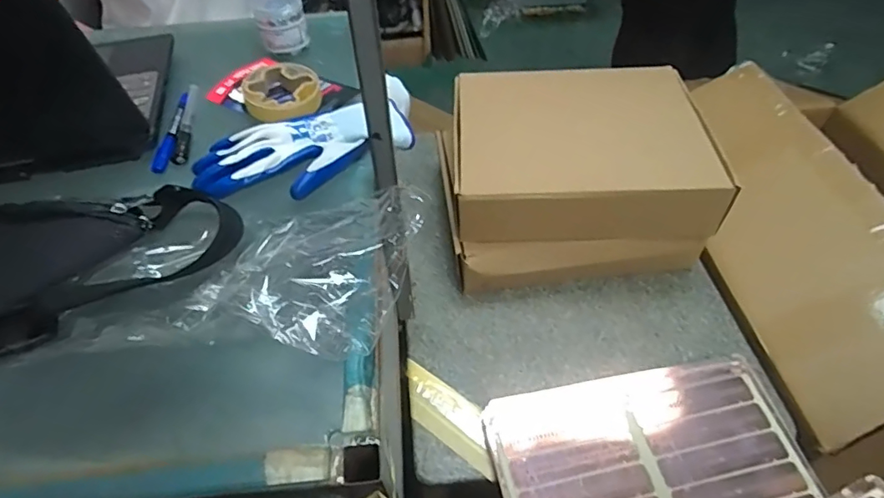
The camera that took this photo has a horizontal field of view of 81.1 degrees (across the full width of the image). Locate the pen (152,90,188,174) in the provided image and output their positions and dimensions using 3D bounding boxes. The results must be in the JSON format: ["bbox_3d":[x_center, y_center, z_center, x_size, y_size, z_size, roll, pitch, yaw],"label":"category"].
[{"bbox_3d":[-0.281,-0.123,0.545,0.016,0.013,0.127,-6,49,-3],"label":"pen"}]

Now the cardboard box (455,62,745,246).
[{"bbox_3d":[0.176,-0.126,0.681,0.314,0.088,0.259,-3,49,-1],"label":"cardboard box"}]

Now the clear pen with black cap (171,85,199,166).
[{"bbox_3d":[-0.274,-0.138,0.560,0.013,0.015,0.141,-10,49,-6],"label":"clear pen with black cap"}]

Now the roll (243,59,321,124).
[{"bbox_3d":[-0.174,-0.169,0.561,0.078,0.025,0.085,-1,49,1],"label":"roll"}]

